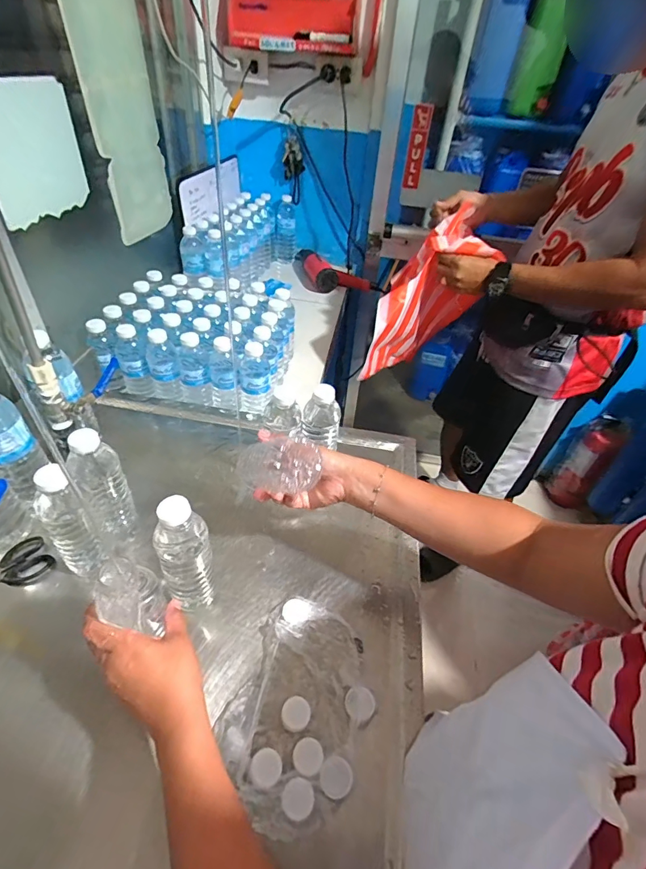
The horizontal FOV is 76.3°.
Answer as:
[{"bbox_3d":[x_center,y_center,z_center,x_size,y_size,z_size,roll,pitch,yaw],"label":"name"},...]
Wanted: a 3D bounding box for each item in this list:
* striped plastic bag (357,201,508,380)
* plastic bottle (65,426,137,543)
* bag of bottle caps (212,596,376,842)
[{"bbox_3d":[0.235,-0.286,0.917,0.181,0.312,0.281,28,48,22],"label":"striped plastic bag"},{"bbox_3d":[-0.275,0.077,0.527,0.051,0.179,0.051,-22,50,-28],"label":"plastic bottle"},{"bbox_3d":[-0.024,0.288,0.448,0.139,0.015,0.203,17,43,11],"label":"bag of bottle caps"}]

